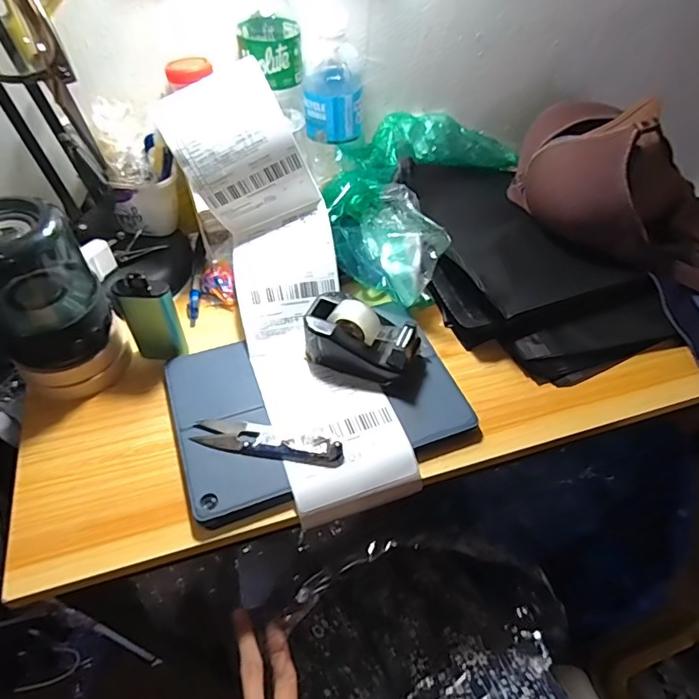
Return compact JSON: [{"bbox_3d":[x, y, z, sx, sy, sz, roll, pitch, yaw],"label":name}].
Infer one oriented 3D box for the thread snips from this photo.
[{"bbox_3d":[-0.065,0.072,0.393,0.120,0.011,0.028,8,50,3],"label":"thread snips"}]

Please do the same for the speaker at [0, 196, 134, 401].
[{"bbox_3d":[-0.242,-0.032,0.397,0.083,0.157,0.083,37,57,24],"label":"speaker"}]

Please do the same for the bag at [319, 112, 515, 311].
[{"bbox_3d":[0.074,-0.188,0.555,0.149,0.081,0.289,23,53,15],"label":"bag"}]

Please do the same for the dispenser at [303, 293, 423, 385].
[{"bbox_3d":[0.011,-0.016,0.441,0.099,0.053,0.065,12,51,6],"label":"dispenser"}]

